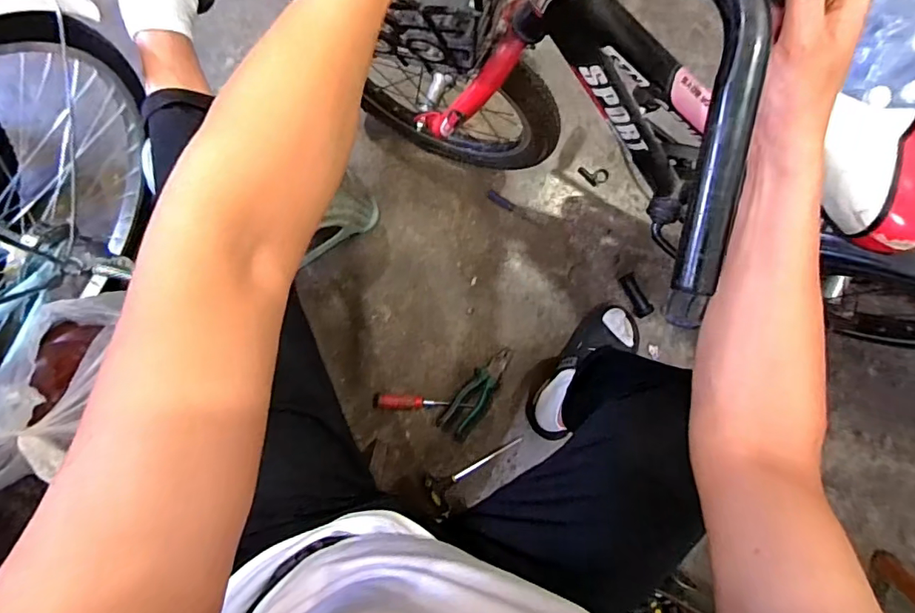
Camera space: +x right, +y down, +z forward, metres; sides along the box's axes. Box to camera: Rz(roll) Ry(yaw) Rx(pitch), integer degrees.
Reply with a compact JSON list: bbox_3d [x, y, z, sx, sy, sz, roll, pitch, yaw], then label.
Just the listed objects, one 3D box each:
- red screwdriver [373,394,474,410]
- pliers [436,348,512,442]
[{"bbox_3d":[-0.066,0.181,0.947,0.186,0.031,0.030,2,93,-3],"label":"red screwdriver"},{"bbox_3d":[0.037,0.160,0.947,0.062,0.023,0.191,34,91,-4],"label":"pliers"}]

